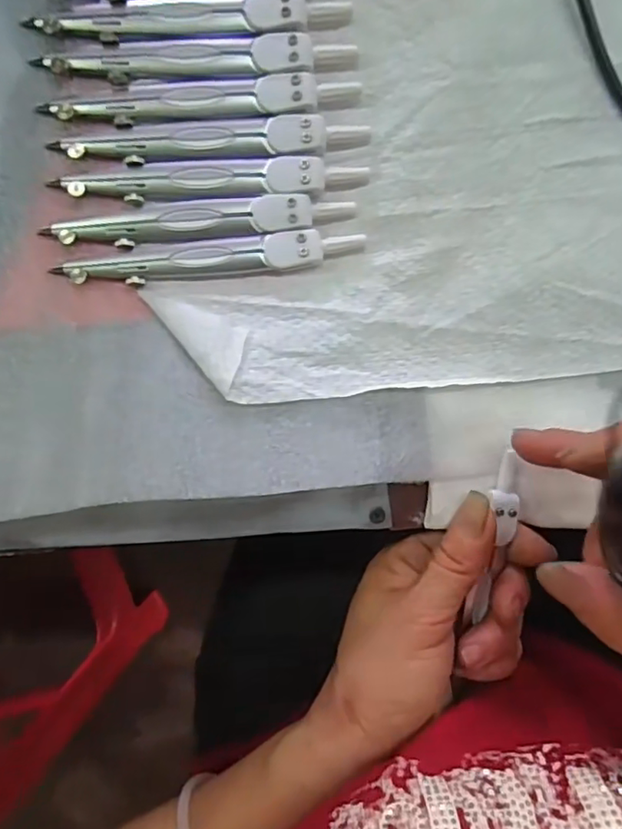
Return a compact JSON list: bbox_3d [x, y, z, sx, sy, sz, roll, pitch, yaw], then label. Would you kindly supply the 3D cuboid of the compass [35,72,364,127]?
[{"bbox_3d":[-0.044,-0.128,0.231,0.126,0.006,0.015,-4,97,-1],"label":"compass"}]

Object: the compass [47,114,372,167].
[{"bbox_3d":[-0.040,-0.113,0.233,0.125,0.007,0.015,-3,97,-1],"label":"compass"}]

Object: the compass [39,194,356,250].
[{"bbox_3d":[-0.046,-0.081,0.236,0.124,0.006,0.015,-6,97,-1],"label":"compass"}]

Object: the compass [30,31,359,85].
[{"bbox_3d":[-0.045,-0.144,0.230,0.125,0.007,0.016,-2,97,-1],"label":"compass"}]

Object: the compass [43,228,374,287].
[{"bbox_3d":[-0.041,-0.065,0.238,0.125,0.006,0.015,-7,97,-1],"label":"compass"}]

